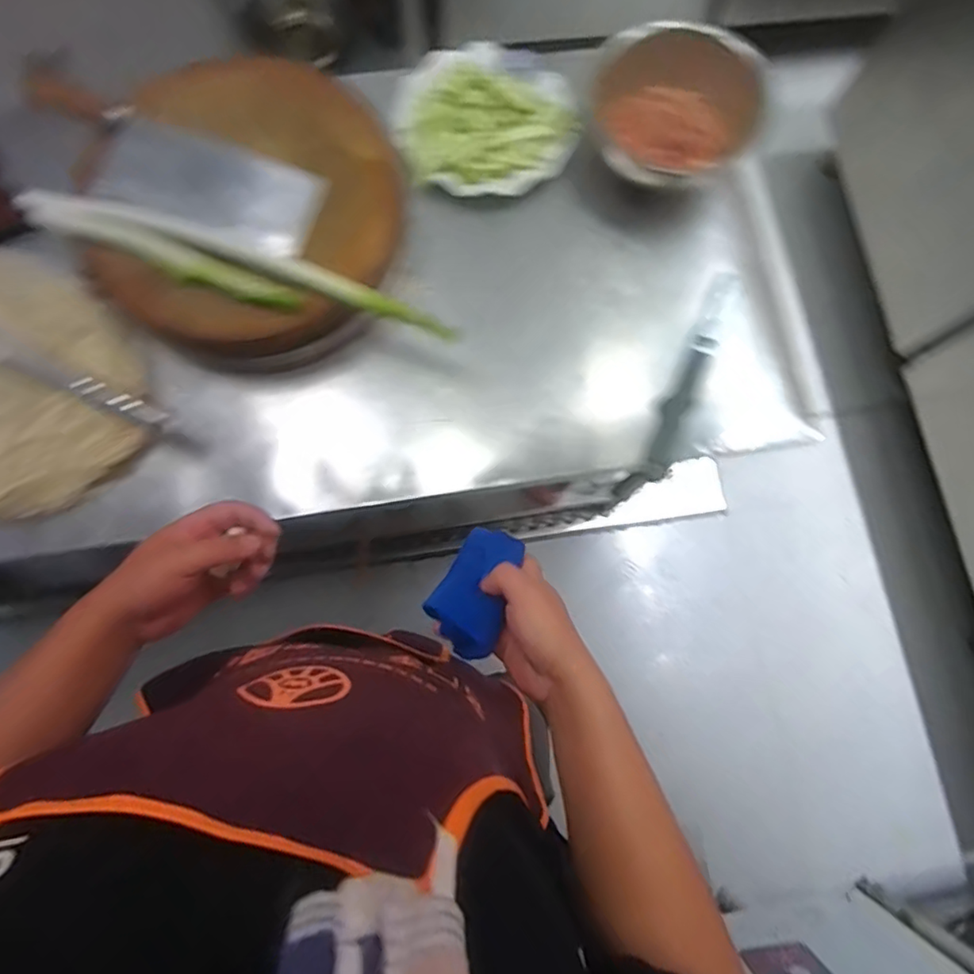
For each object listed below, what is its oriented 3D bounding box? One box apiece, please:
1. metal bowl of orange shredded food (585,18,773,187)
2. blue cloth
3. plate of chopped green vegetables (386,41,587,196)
[{"bbox_3d":[0.229,-0.470,0.737,0.211,0.098,0.177,14,78,1],"label":"metal bowl of orange shredded food"},{"bbox_3d":[-0.006,0.087,0.503,0.063,0.034,0.103,32,79,5],"label":"blue cloth"},{"bbox_3d":[-0.002,-0.481,0.764,0.228,0.052,0.212,0,78,-2],"label":"plate of chopped green vegetables"}]

